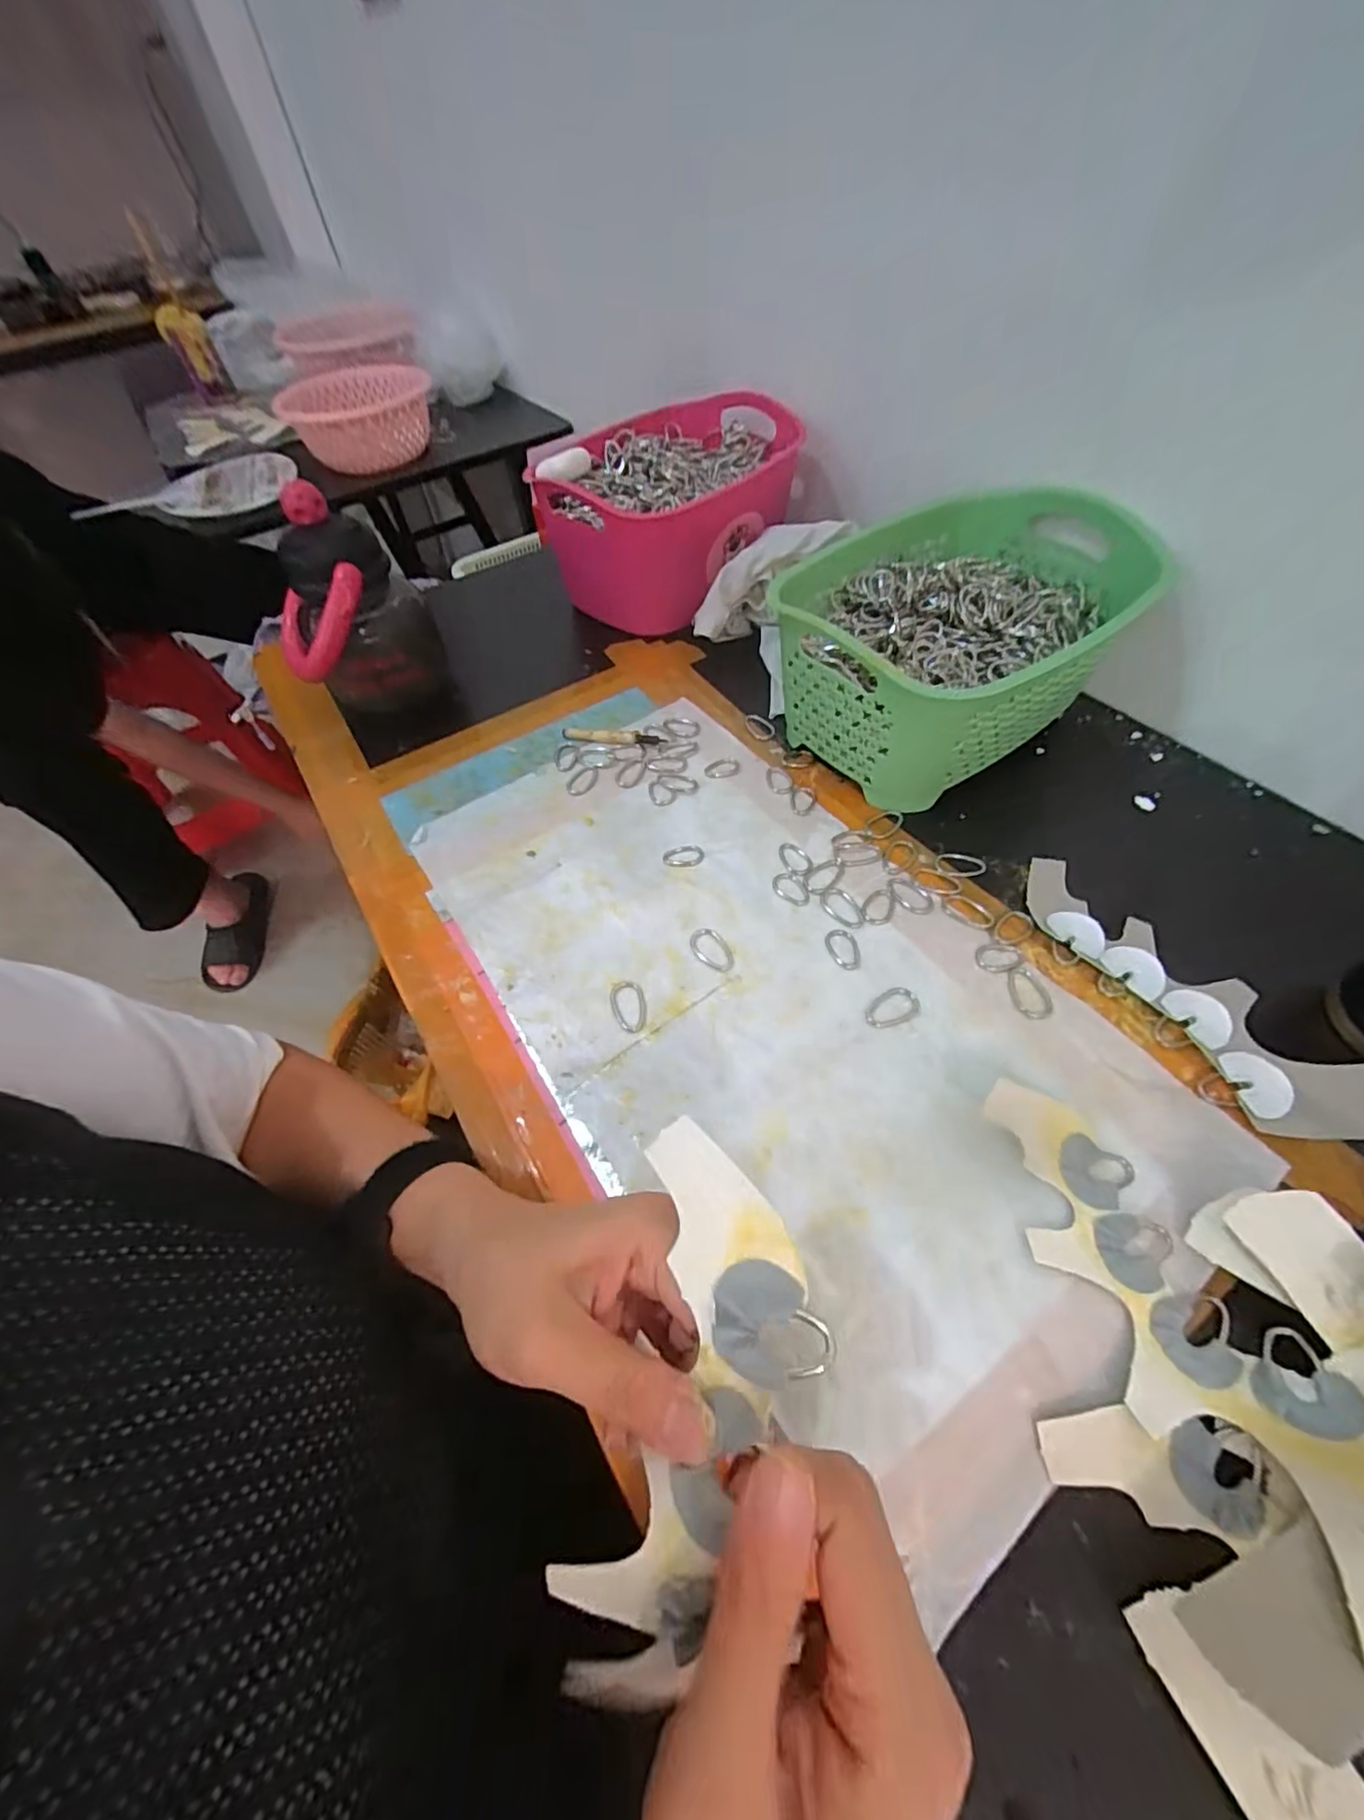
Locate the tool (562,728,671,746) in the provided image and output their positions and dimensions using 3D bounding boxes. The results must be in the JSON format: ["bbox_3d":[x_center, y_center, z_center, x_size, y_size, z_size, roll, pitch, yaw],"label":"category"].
[{"bbox_3d":[-0.059,-0.149,0.526,0.090,0.009,0.012,9,55,10],"label":"tool"}]

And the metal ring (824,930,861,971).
[{"bbox_3d":[0.104,0.025,0.389,0.019,0.004,0.030,-13,54,-5],"label":"metal ring"}]

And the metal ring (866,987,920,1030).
[{"bbox_3d":[0.126,0.059,0.364,0.034,0.004,0.021,-21,55,-10],"label":"metal ring"}]

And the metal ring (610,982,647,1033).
[{"bbox_3d":[-0.033,0.059,0.376,0.021,0.004,0.035,-14,55,-6],"label":"metal ring"}]

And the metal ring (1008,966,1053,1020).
[{"bbox_3d":[0.206,0.049,0.361,0.022,0.004,0.034,-3,54,2],"label":"metal ring"}]

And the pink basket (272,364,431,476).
[{"bbox_3d":[-0.492,-0.761,0.950,0.218,0.085,0.227,-15,55,-7],"label":"pink basket"}]

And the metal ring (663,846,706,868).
[{"bbox_3d":[0.001,-0.039,0.443,0.030,0.004,0.020,-3,54,2],"label":"metal ring"}]

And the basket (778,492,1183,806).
[{"bbox_3d":[0.203,-0.207,0.476,0.209,0.119,0.280,37,64,26],"label":"basket"}]

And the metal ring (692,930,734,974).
[{"bbox_3d":[0.020,0.026,0.398,0.021,0.004,0.036,-35,59,-20],"label":"metal ring"}]

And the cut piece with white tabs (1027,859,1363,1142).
[{"bbox_3d":[0.297,0.052,0.351,0.077,0.014,0.228,-35,59,-19],"label":"cut piece with white tabs"}]

